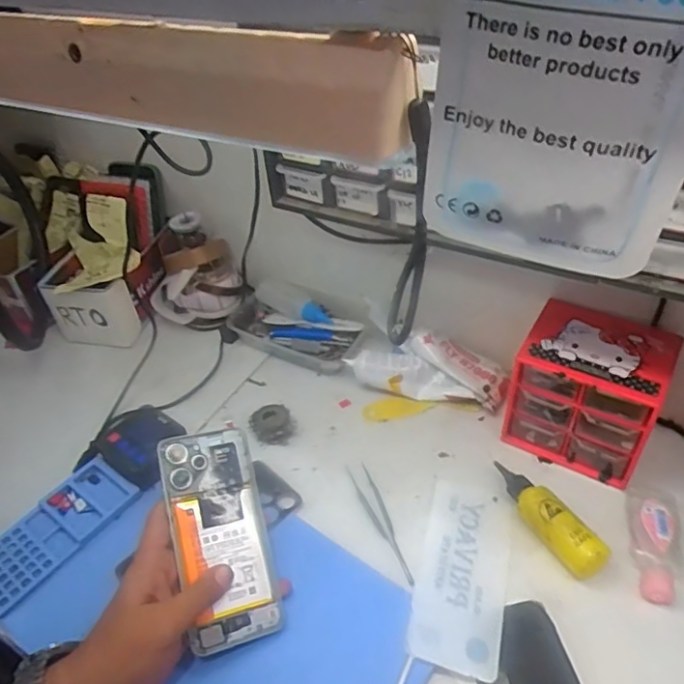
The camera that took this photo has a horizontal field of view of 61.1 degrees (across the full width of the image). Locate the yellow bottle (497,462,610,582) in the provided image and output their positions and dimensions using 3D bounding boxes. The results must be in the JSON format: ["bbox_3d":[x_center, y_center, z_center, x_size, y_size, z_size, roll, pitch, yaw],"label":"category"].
[{"bbox_3d":[0.175,0.152,0.512,0.033,0.034,0.121,-26,45,-20],"label":"yellow bottle"}]

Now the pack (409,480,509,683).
[{"bbox_3d":[0.103,0.193,0.496,0.074,0.010,0.166,7,44,15],"label":"pack"}]

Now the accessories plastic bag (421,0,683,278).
[{"bbox_3d":[0.069,-0.086,0.168,0.084,0.138,0.015,15,46,22],"label":"accessories plastic bag"}]

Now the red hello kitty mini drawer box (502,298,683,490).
[{"bbox_3d":[0.235,0.047,0.560,0.124,0.117,0.100,20,48,27],"label":"red hello kitty mini drawer box"}]

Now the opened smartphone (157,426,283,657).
[{"bbox_3d":[-0.100,0.158,0.481,0.075,0.006,0.170,-9,70,-24],"label":"opened smartphone"}]

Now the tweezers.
[{"bbox_3d":[0.036,0.167,0.542,0.020,0.007,0.135,-17,43,-11],"label":"tweezers"}]

